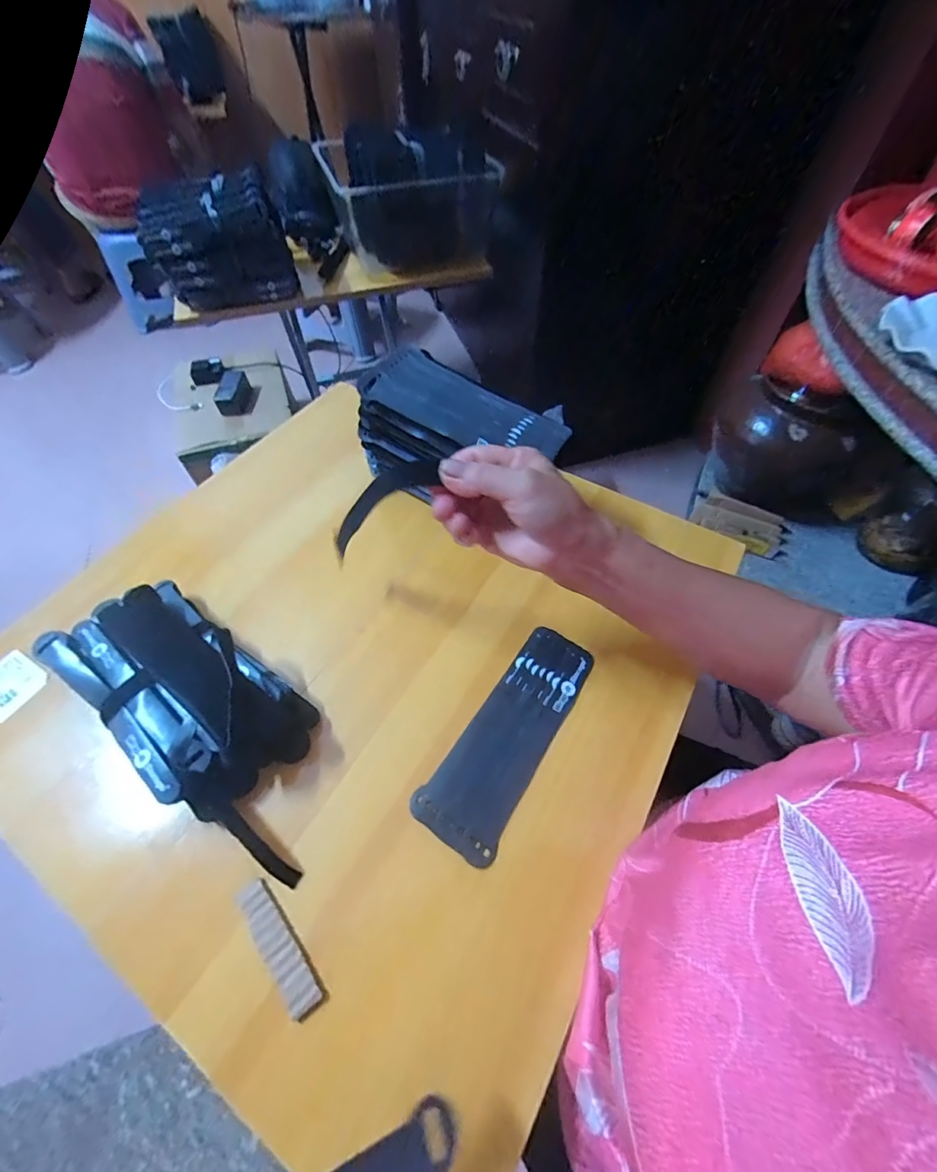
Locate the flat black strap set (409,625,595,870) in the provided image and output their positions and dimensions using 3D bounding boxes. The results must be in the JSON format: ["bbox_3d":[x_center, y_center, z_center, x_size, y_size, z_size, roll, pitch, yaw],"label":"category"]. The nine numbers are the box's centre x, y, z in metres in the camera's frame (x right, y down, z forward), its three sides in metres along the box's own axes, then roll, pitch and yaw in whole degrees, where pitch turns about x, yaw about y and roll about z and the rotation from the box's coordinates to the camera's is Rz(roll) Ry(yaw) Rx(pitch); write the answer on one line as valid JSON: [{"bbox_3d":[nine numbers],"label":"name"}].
[{"bbox_3d":[0.039,0.124,0.390,0.068,0.008,0.199,30,62,19],"label":"flat black strap set"}]

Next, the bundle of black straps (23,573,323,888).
[{"bbox_3d":[-0.225,0.100,0.379,0.296,0.045,0.115,32,62,20],"label":"bundle of black straps"}]

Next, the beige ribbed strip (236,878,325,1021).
[{"bbox_3d":[-0.129,0.243,0.307,0.020,0.006,0.086,-37,63,-21],"label":"beige ribbed strip"}]

